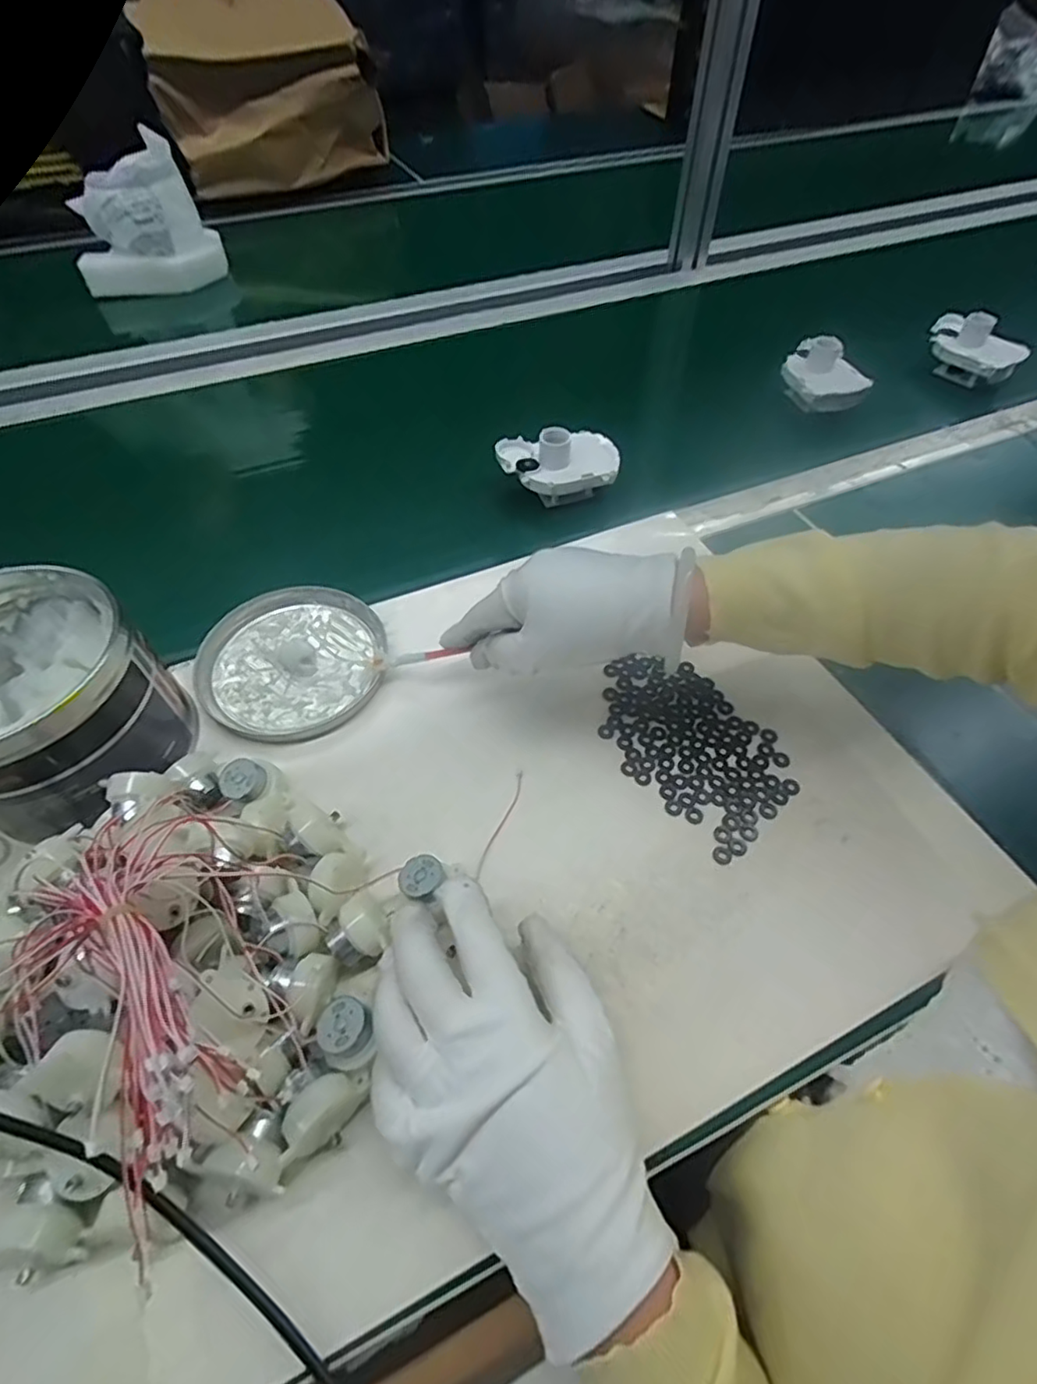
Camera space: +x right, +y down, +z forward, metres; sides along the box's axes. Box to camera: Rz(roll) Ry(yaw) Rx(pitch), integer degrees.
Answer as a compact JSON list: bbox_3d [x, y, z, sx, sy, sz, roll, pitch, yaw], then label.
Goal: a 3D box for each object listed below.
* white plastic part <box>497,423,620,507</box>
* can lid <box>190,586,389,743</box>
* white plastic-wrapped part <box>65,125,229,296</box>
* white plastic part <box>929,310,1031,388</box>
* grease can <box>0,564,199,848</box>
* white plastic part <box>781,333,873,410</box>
[{"bbox_3d":[0.035,-0.206,0.546,0.103,0.053,0.062,-5,55,-3],"label":"white plastic part"},{"bbox_3d":[-0.162,-0.024,0.443,0.129,0.012,0.127,0,55,0],"label":"can lid"},{"bbox_3d":[-0.483,-0.598,0.782,0.163,0.143,0.090,-7,55,-4],"label":"white plastic-wrapped part"},{"bbox_3d":[0.509,-0.386,0.679,0.099,0.056,0.057,33,61,21],"label":"white plastic part"},{"bbox_3d":[-0.284,0.006,0.364,0.128,0.104,0.119,0,55,0],"label":"grease can"},{"bbox_3d":[0.318,-0.331,0.639,0.055,0.048,0.084,-29,59,-19],"label":"white plastic part"}]

